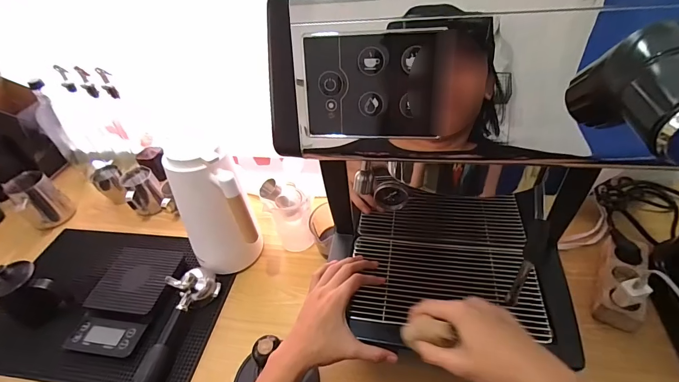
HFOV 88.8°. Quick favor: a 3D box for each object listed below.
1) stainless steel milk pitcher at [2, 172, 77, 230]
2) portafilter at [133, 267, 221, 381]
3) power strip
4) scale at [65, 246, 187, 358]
[{"bbox_3d":[-0.676,0.024,0.791,0.091,0.123,0.082,27,52,31],"label":"stainless steel milk pitcher"},{"bbox_3d":[-0.261,0.203,0.558,0.057,0.056,0.209,3,43,11],"label":"portafilter"},{"bbox_3d":[0.454,0.136,0.558,0.058,0.053,0.166,21,49,27],"label":"power strip"},{"bbox_3d":[-0.373,0.186,0.616,0.122,0.023,0.194,9,50,2],"label":"scale"}]

